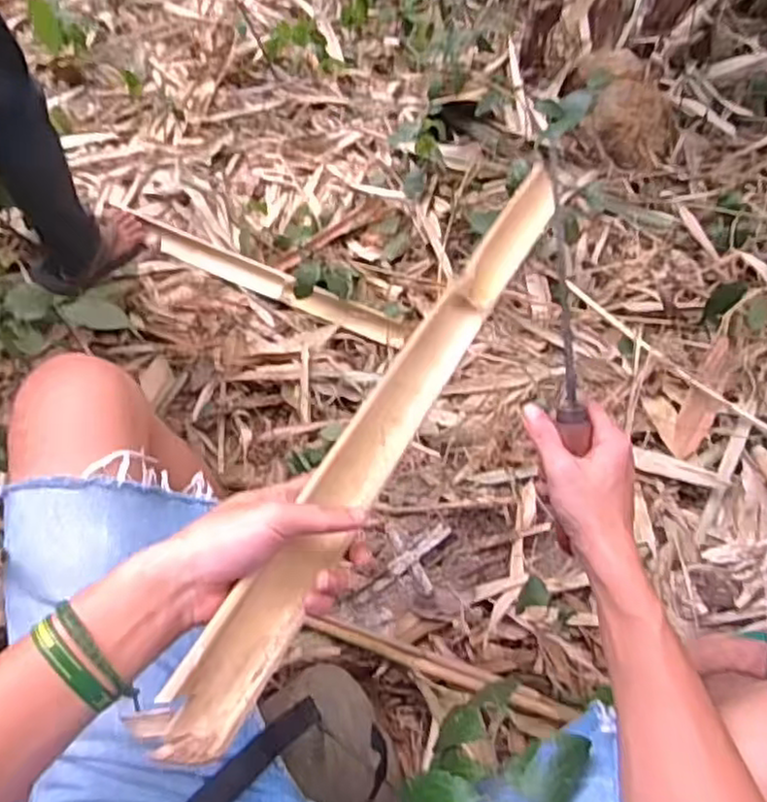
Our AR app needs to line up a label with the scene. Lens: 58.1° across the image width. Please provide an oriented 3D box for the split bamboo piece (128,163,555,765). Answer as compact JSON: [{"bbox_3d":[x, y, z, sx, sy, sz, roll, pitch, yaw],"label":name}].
[{"bbox_3d":[0.036,-0.026,0.573,0.047,0.038,0.658,28,52,9],"label":"split bamboo piece"}]

